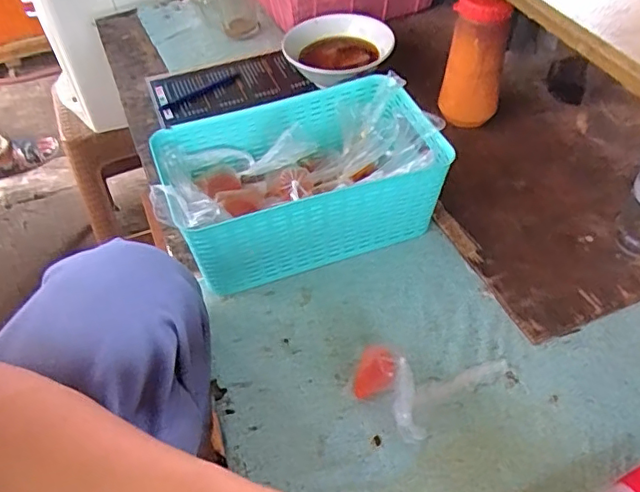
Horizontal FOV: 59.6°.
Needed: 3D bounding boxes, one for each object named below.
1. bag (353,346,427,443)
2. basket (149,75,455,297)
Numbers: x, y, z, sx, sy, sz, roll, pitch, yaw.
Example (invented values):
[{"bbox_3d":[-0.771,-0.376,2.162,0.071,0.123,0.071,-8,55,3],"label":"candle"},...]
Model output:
[{"bbox_3d":[0.061,0.123,0.482,0.044,0.039,0.090,-33,54,-22],"label":"bag"},{"bbox_3d":[-0.021,-0.066,0.615,0.275,0.120,0.165,-19,50,-12],"label":"basket"}]

